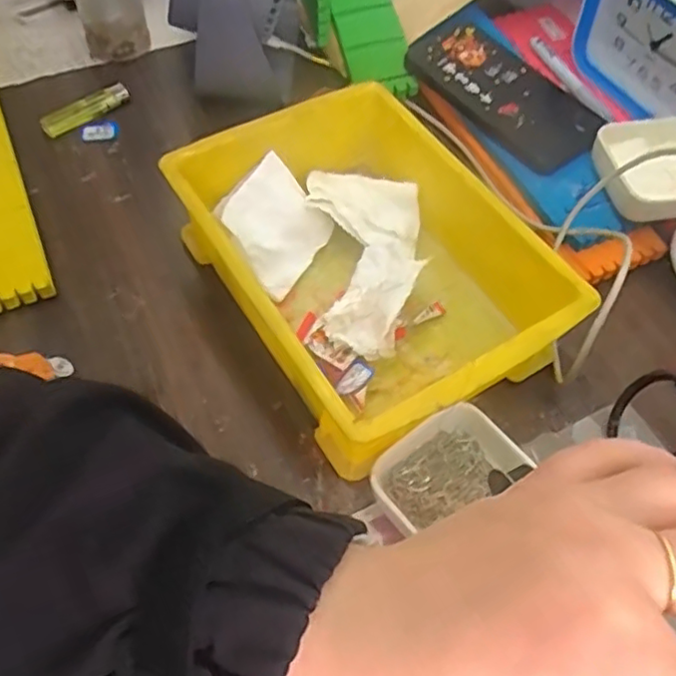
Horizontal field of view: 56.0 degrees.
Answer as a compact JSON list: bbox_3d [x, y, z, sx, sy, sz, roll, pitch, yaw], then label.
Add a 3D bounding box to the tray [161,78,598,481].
[{"bbox_3d":[0.021,-0.056,0.428,0.186,0.065,0.250,-28,63,-19],"label":"tray"}]

